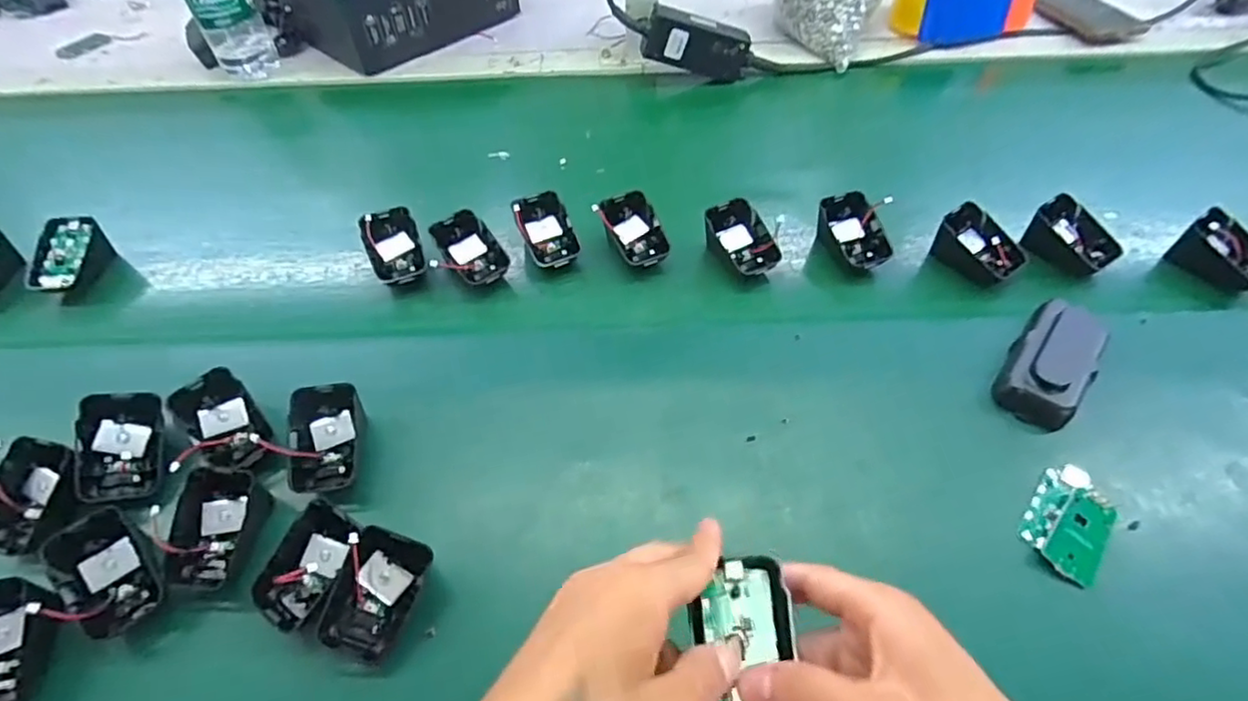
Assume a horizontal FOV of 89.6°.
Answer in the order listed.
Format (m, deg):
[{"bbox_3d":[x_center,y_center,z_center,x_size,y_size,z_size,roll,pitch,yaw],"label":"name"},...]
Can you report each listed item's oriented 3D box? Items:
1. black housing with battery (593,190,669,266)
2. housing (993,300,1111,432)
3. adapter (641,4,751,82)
[{"bbox_3d":[0.008,-0.100,0.544,0.050,0.036,0.065,-21,55,-13],"label":"black housing with battery"},{"bbox_3d":[0.309,0.004,0.448,0.052,0.023,0.118,35,62,26],"label":"housing"},{"bbox_3d":[0.081,-0.342,0.700,0.120,0.049,0.035,10,51,-15],"label":"adapter"}]

